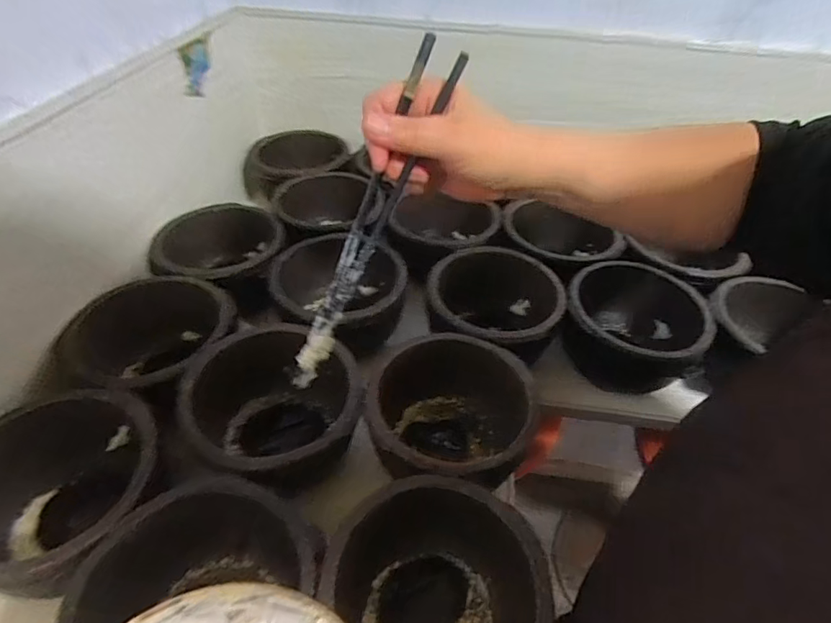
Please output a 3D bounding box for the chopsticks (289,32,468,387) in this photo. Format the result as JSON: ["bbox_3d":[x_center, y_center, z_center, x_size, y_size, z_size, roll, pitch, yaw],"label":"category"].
[{"bbox_3d":[-0.036,-0.056,0.338,0.023,0.250,0.028,32,16,26],"label":"chopsticks"}]

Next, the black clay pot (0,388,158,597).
[{"bbox_3d":[-0.268,0.134,0.374,0.138,0.084,0.141,3,45,-3],"label":"black clay pot"}]

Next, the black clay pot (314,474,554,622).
[{"bbox_3d":[0.018,0.199,0.341,0.130,0.087,0.142,3,45,-3],"label":"black clay pot"}]

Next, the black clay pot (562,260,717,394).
[{"bbox_3d":[0.234,0.018,0.536,0.137,0.082,0.139,3,45,-3],"label":"black clay pot"}]

